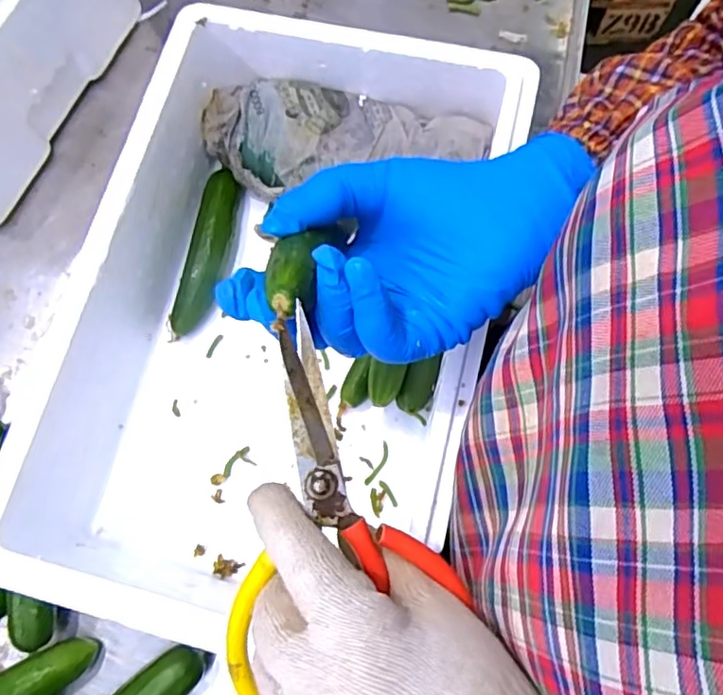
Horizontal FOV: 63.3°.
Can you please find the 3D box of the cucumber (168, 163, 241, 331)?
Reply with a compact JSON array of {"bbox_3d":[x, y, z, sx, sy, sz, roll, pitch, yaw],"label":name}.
[{"bbox_3d":[-0.125,-0.081,0.486,0.031,0.034,0.141,10,75,5],"label":"cucumber"}]

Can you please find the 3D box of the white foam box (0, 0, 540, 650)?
[{"bbox_3d":[-0.057,-0.011,0.425,0.267,0.111,0.437,13,75,6],"label":"white foam box"}]

